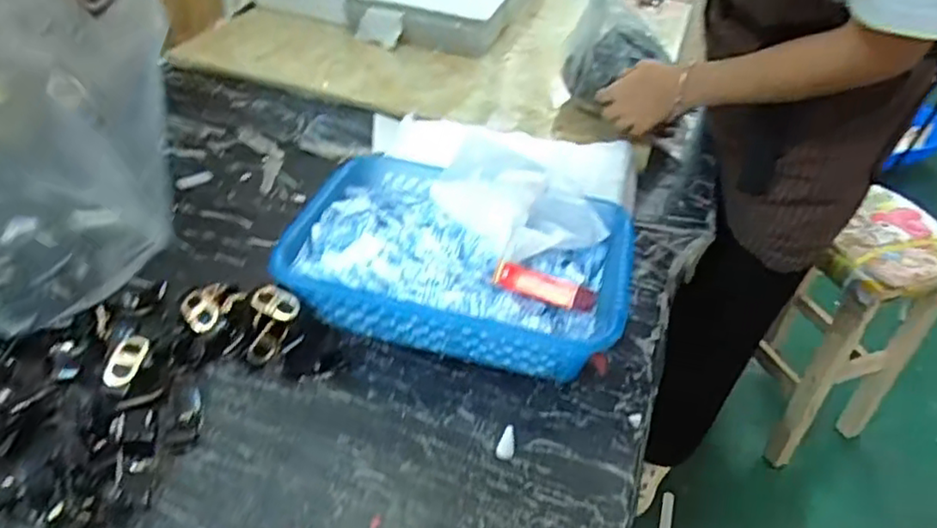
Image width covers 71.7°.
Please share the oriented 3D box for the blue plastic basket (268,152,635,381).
[{"bbox_3d":[-0.003,-0.004,0.675,0.336,0.089,0.241,12,40,9],"label":"blue plastic basket"}]

